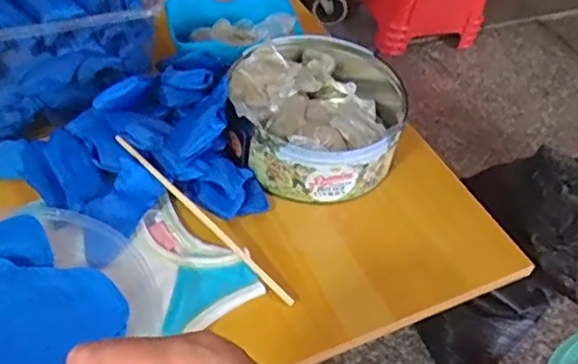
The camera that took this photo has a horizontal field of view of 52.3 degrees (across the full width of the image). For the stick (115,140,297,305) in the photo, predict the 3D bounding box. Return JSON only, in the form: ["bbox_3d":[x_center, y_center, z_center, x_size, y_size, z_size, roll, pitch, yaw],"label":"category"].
[{"bbox_3d":[-0.078,0.031,0.540,0.226,0.010,0.011,42,54,13],"label":"stick"}]

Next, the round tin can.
[{"bbox_3d":[0.029,-0.079,0.640,0.177,0.082,0.206,10,46,3],"label":"round tin can"}]

